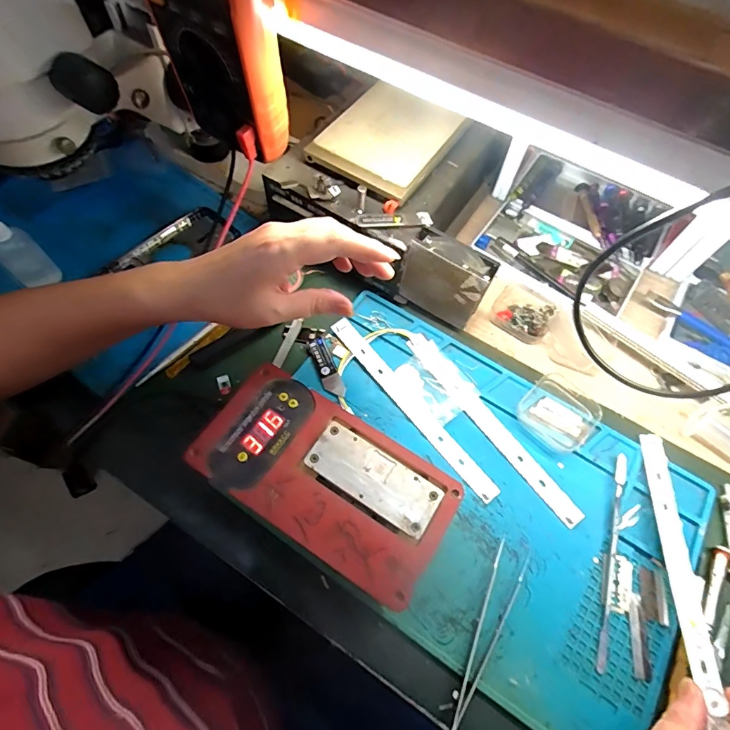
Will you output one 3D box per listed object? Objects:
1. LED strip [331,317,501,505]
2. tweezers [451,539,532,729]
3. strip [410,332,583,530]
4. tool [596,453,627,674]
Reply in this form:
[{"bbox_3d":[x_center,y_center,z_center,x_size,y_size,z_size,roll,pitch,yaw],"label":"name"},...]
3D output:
[{"bbox_3d":[0.043,0.037,0.409,0.020,0.011,0.217,-35,70,-18],"label":"LED strip"},{"bbox_3d":[0.087,0.208,0.322,0.025,0.011,0.149,30,66,12],"label":"tweezers"},{"bbox_3d":[0.115,0.053,0.399,0.022,0.012,0.218,-33,70,-17],"label":"strip"},{"bbox_3d":[0.205,0.156,0.355,0.008,0.009,0.170,19,65,6],"label":"tool"}]

